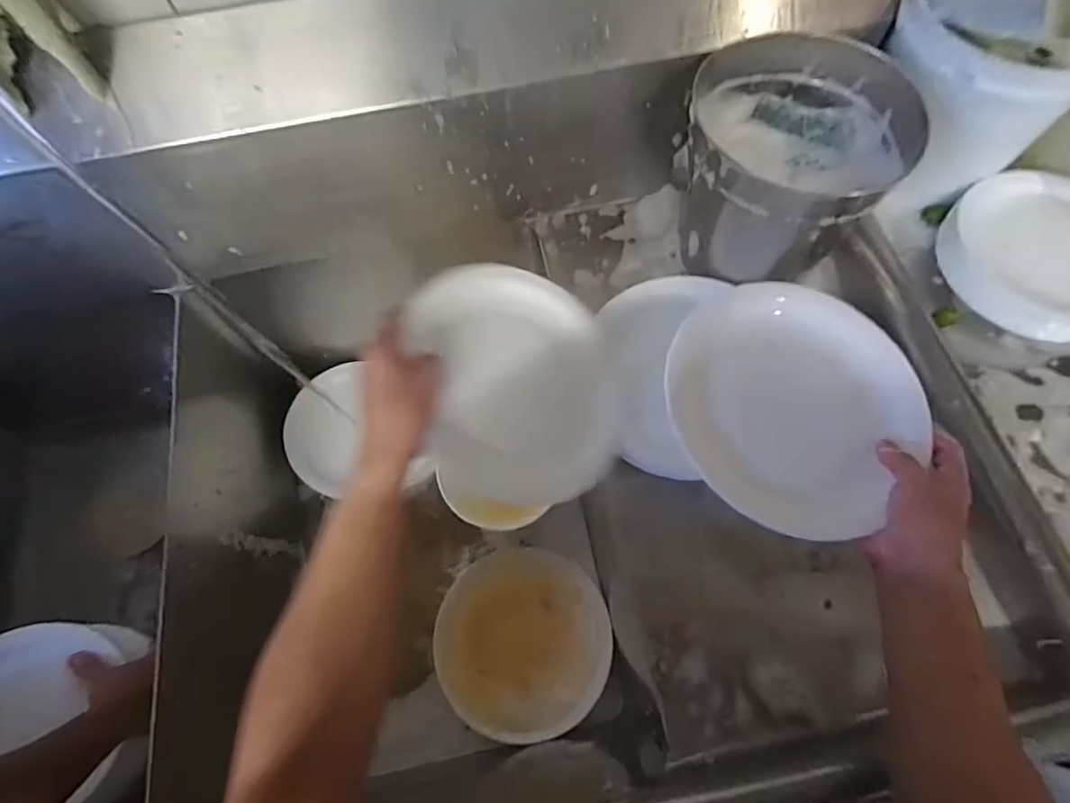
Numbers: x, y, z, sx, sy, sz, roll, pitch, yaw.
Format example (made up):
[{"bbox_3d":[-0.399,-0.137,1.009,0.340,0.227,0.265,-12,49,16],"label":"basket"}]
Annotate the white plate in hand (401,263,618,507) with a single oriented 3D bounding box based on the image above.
[{"bbox_3d":[-0.016,-0.014,0.522,0.181,0.029,0.226,-10,98,-19],"label":"white plate in hand"}]

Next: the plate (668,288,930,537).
[{"bbox_3d":[0.222,-0.002,0.469,0.204,0.034,0.213,-1,69,2],"label":"plate"}]

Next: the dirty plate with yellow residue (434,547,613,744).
[{"bbox_3d":[-0.020,0.343,0.781,0.242,0.030,0.242,-1,69,2],"label":"dirty plate with yellow residue"}]

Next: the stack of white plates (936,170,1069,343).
[{"bbox_3d":[0.524,-0.155,0.564,0.158,0.055,0.184,-30,71,-9],"label":"stack of white plates"}]

